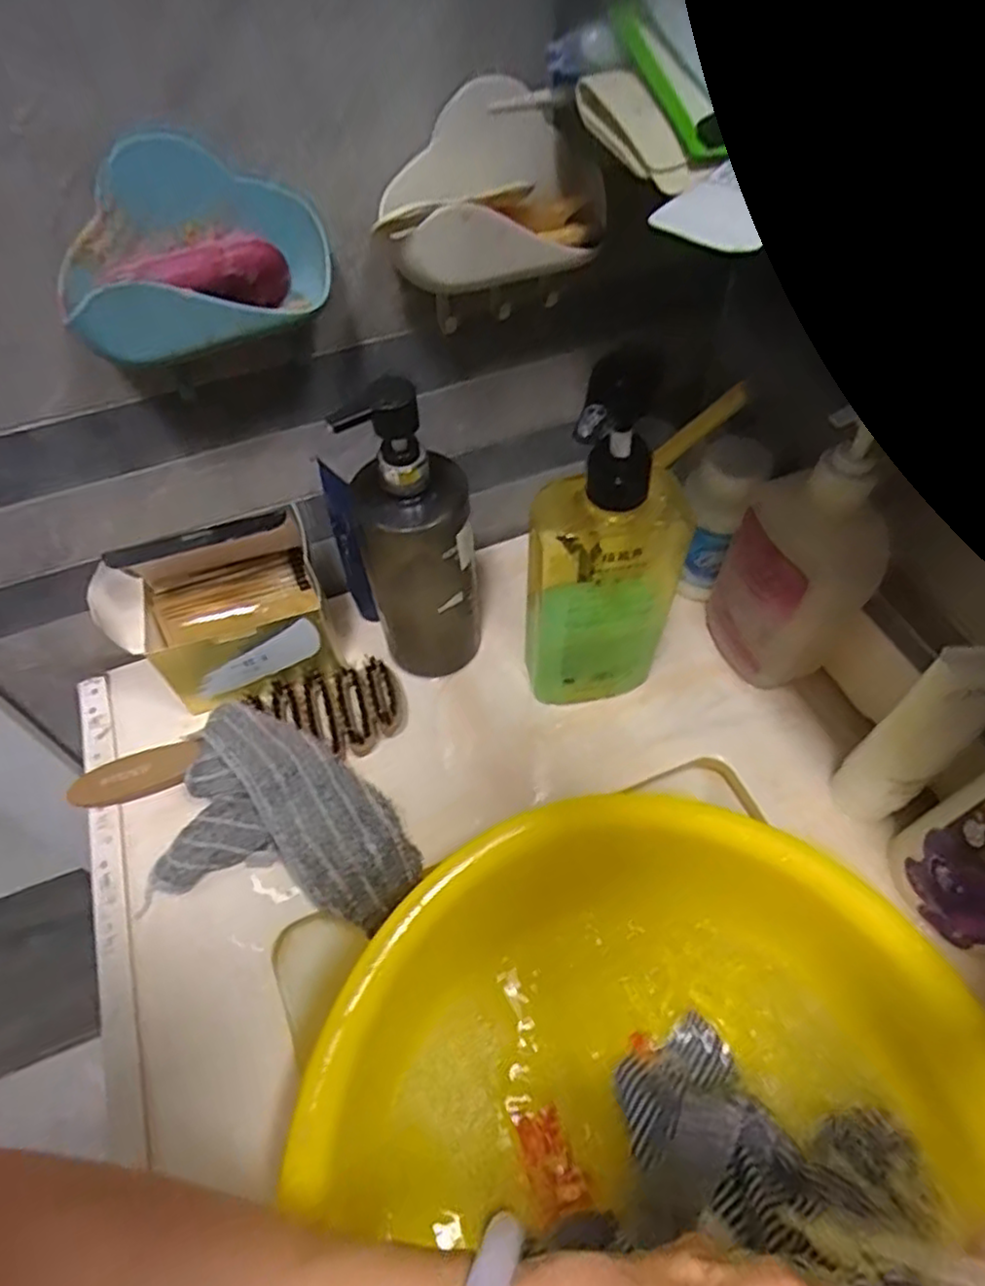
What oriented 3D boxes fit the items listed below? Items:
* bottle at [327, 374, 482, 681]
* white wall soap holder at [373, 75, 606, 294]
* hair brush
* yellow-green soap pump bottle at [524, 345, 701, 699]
[{"bbox_3d":[-0.046,-0.054,0.422,0.068,0.214,0.054,-9,55,-5],"label":"bottle"},{"bbox_3d":[0.001,-0.221,0.342,0.123,0.070,0.046,-22,57,-13],"label":"white wall soap holder"},{"bbox_3d":[-0.164,0.056,0.457,0.209,0.034,0.060,-10,55,-5],"label":"hair brush"},{"bbox_3d":[0.061,-0.040,0.390,0.085,0.246,0.060,6,55,7],"label":"yellow-green soap pump bottle"}]

